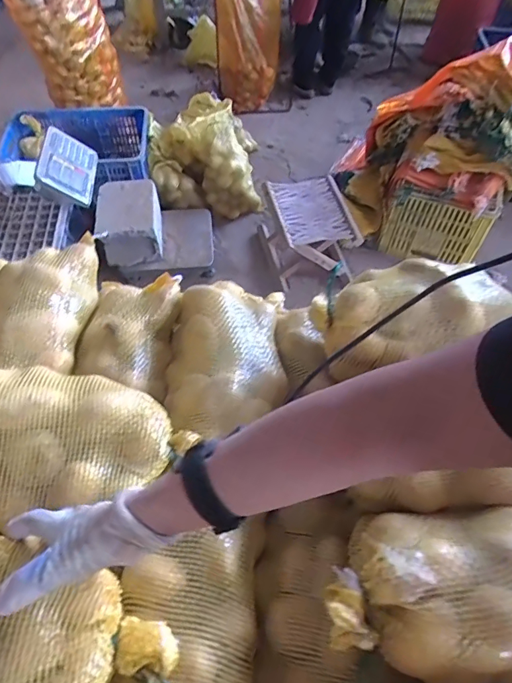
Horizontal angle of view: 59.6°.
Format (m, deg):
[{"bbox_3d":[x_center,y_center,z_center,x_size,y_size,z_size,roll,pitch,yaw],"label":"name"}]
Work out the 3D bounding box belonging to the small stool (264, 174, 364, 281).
[{"bbox_3d":[0.185,-0.389,1.554,0.256,0.230,0.355,-9,57,-8],"label":"small stool"}]

